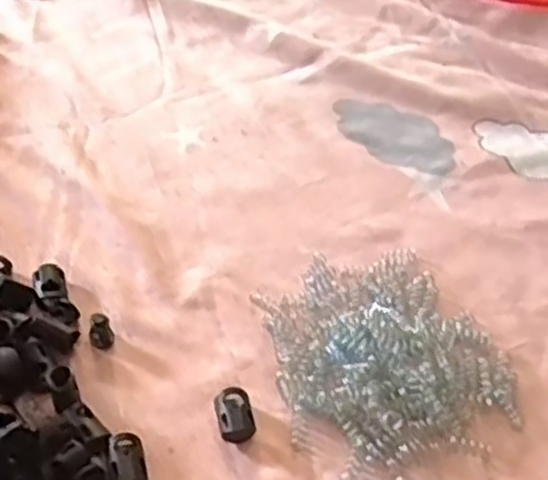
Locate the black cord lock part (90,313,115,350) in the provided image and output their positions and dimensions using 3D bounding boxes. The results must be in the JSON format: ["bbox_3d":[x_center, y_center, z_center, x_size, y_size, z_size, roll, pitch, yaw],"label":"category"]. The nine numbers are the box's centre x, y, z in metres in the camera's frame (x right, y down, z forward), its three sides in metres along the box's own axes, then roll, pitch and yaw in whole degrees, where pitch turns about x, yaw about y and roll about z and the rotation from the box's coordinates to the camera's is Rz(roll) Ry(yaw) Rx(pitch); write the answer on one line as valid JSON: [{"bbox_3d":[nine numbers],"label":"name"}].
[{"bbox_3d":[-0.073,0.039,0.321,0.010,0.014,0.009,-10,49,-14],"label":"black cord lock part"}]

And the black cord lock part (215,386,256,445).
[{"bbox_3d":[-0.016,0.070,0.300,0.014,0.008,0.022,-10,49,-14],"label":"black cord lock part"}]

